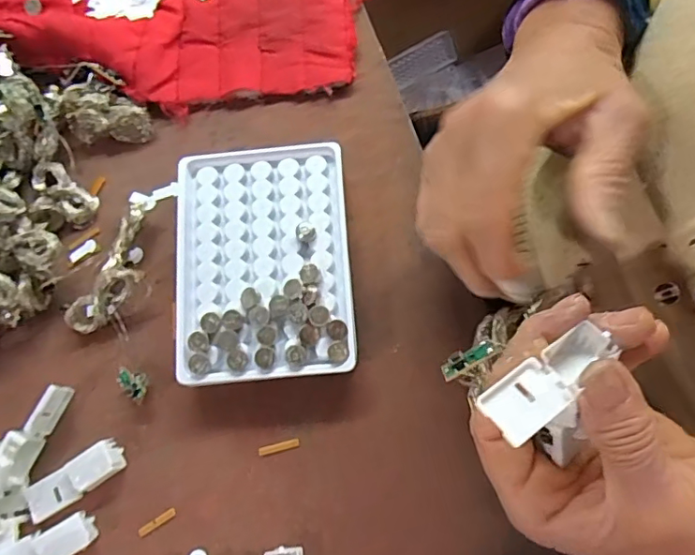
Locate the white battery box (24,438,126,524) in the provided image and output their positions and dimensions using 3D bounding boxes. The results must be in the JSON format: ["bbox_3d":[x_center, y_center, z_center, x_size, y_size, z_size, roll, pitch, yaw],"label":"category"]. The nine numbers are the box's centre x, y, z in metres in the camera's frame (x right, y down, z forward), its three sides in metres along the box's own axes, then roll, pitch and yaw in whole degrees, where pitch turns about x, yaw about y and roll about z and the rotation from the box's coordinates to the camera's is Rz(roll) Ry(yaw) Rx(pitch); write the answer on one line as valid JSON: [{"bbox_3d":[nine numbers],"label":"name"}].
[{"bbox_3d":[-0.149,0.110,0.288,0.056,0.009,0.020,-30,77,-9],"label":"white battery box"}]

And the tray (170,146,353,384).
[{"bbox_3d":[-0.049,-0.009,0.298,0.097,0.023,0.130,-5,74,-2],"label":"tray"}]

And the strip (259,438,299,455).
[{"bbox_3d":[-0.037,0.091,0.286,0.022,0.004,0.004,-14,75,-5],"label":"strip"}]

